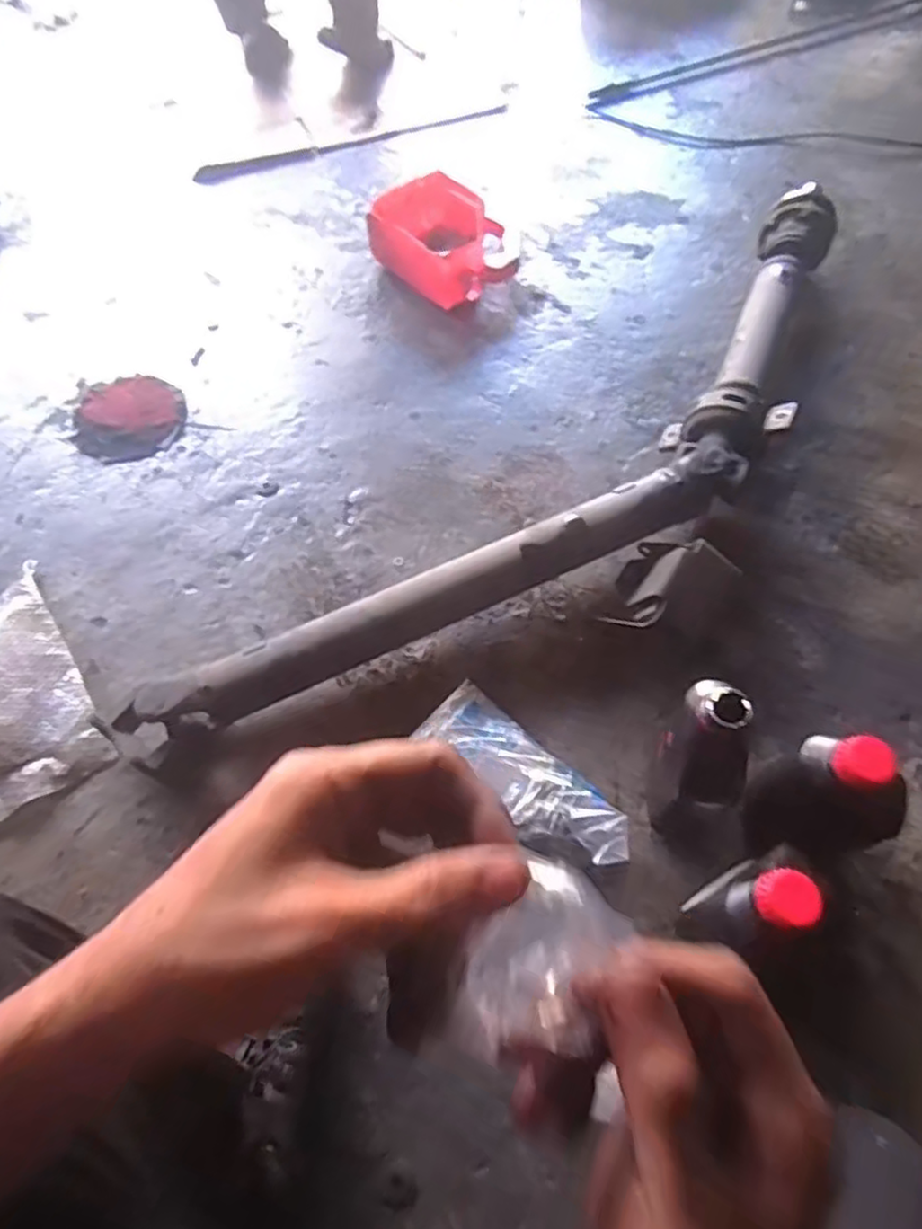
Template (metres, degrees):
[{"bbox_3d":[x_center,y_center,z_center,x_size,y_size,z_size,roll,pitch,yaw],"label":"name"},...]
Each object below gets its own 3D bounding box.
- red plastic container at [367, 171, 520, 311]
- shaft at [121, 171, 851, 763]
[{"bbox_3d":[-0.027,-0.689,1.268,0.194,0.108,0.283,-32,64,-15],"label":"red plastic container"},{"bbox_3d":[0.191,-0.204,0.947,1.361,0.090,0.298,-41,67,-19],"label":"shaft"}]

